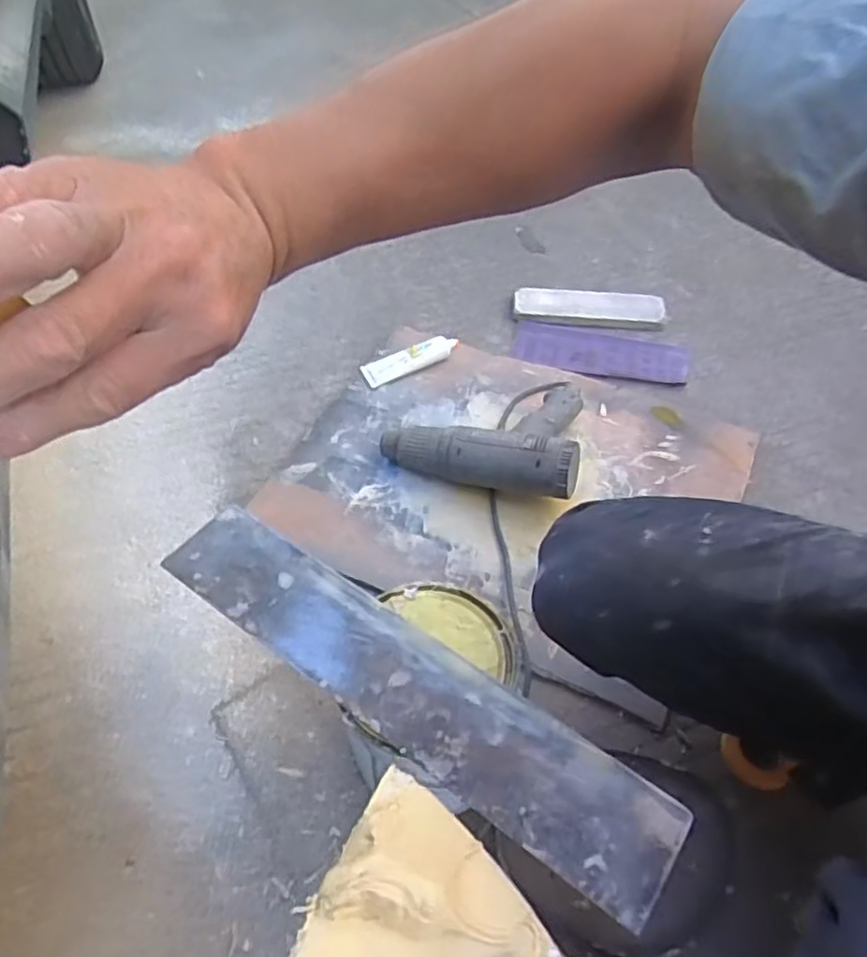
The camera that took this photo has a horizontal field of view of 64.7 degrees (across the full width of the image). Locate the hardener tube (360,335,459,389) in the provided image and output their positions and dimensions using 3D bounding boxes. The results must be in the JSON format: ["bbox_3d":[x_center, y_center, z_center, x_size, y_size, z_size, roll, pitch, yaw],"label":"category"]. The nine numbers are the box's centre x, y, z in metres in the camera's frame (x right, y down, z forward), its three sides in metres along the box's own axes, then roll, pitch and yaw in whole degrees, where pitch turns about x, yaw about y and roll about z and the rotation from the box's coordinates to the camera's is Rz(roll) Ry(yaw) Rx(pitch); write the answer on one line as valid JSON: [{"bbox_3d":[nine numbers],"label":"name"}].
[{"bbox_3d":[-0.030,-0.176,1.018,0.150,0.033,0.034,-21,52,-17],"label":"hardener tube"}]

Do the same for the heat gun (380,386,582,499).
[{"bbox_3d":[0.064,-0.067,0.883,0.249,0.092,0.183,11,50,10],"label":"heat gun"}]

